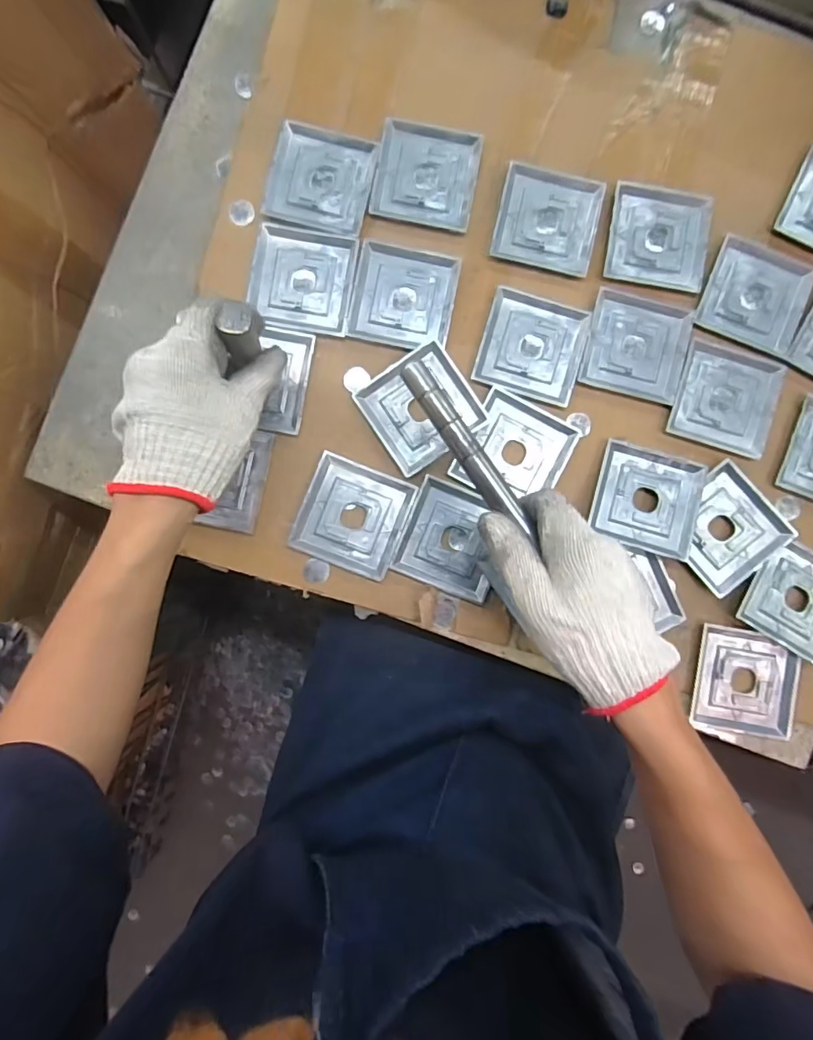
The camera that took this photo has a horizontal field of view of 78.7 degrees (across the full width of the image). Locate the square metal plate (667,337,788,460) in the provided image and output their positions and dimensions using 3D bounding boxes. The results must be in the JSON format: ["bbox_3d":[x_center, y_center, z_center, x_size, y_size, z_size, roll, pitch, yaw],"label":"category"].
[{"bbox_3d":[0.292,-0.111,0.451,0.087,0.005,0.091,18,88,0],"label":"square metal plate"}]

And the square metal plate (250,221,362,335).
[{"bbox_3d":[-0.093,-0.217,0.446,0.089,0.005,0.092,9,88,0],"label":"square metal plate"}]

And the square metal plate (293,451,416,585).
[{"bbox_3d":[-0.048,-0.003,0.444,0.091,0.004,0.091,22,88,0],"label":"square metal plate"}]

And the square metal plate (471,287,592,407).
[{"bbox_3d":[0.115,-0.158,0.451,0.090,0.005,0.090,16,88,0],"label":"square metal plate"}]

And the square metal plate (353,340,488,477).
[{"bbox_3d":[0.013,-0.099,0.442,0.089,0.012,0.089,-32,88,-2],"label":"square metal plate"}]

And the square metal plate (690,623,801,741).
[{"bbox_3d":[0.304,0.145,0.441,0.087,0.005,0.091,9,88,0],"label":"square metal plate"}]

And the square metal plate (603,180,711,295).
[{"bbox_3d":[0.231,-0.261,0.456,0.089,0.006,0.090,10,88,0],"label":"square metal plate"}]

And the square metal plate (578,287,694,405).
[{"bbox_3d":[0.209,-0.159,0.452,0.090,0.005,0.090,14,88,0],"label":"square metal plate"}]

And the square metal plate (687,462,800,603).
[{"bbox_3d":[0.284,0.008,0.443,0.091,0.009,0.087,-39,89,-2],"label":"square metal plate"}]

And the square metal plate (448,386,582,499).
[{"bbox_3d":[0.099,-0.061,0.446,0.089,0.005,0.090,28,88,1],"label":"square metal plate"}]

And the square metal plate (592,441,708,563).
[{"bbox_3d":[0.214,-0.019,0.441,0.089,0.014,0.089,17,88,0],"label":"square metal plate"}]

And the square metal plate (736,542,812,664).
[{"bbox_3d":[0.352,0.071,0.441,0.090,0.011,0.088,31,88,1],"label":"square metal plate"}]

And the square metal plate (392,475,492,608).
[{"bbox_3d":[0.042,0.017,0.444,0.085,0.004,0.090,21,88,0],"label":"square metal plate"}]

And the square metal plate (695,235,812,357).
[{"bbox_3d":[0.321,-0.205,0.454,0.092,0.006,0.090,20,88,0],"label":"square metal plate"}]

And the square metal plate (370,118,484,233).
[{"bbox_3d":[0.018,-0.315,0.451,0.090,0.005,0.091,10,88,0],"label":"square metal plate"}]

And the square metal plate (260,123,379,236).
[{"bbox_3d":[-0.077,-0.310,0.450,0.090,0.004,0.090,12,88,0],"label":"square metal plate"}]

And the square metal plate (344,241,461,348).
[{"bbox_3d":[-0.002,-0.202,0.448,0.091,0.004,0.089,10,88,0],"label":"square metal plate"}]

